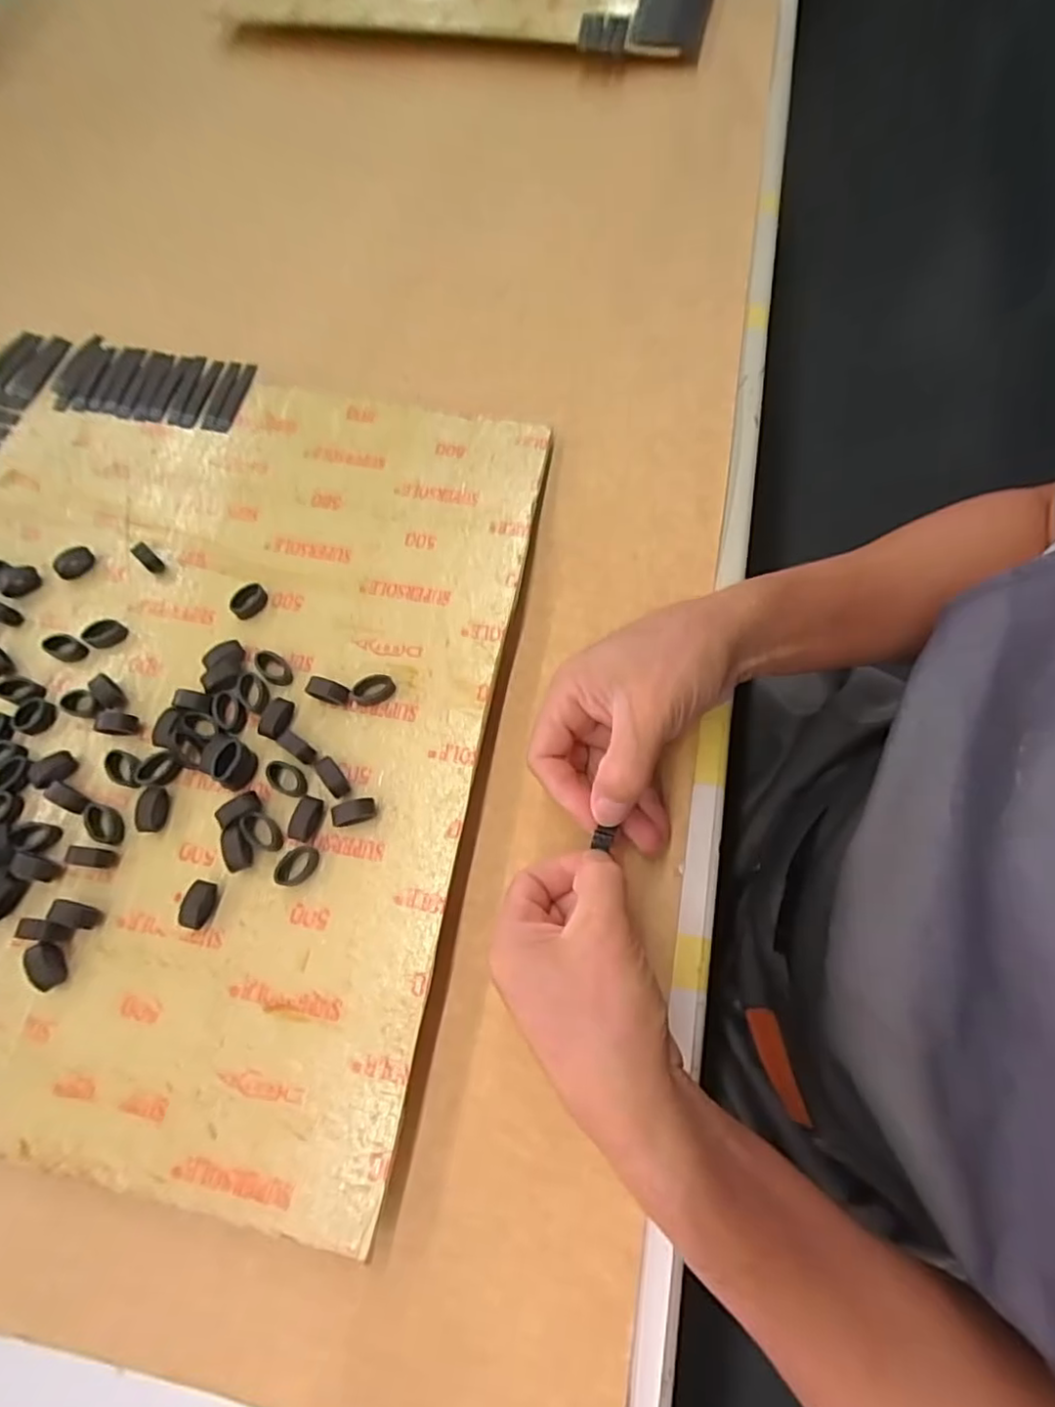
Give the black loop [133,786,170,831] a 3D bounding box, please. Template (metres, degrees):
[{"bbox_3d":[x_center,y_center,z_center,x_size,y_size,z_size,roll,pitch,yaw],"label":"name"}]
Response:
[{"bbox_3d":[-0.190,0.054,0.326,0.011,0.011,0.022,2,70,3],"label":"black loop"}]

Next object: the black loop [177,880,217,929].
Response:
[{"bbox_3d":[-0.157,0.097,0.308,0.013,0.010,0.022,8,70,5],"label":"black loop"}]

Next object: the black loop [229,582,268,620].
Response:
[{"bbox_3d":[-0.160,-0.059,0.370,0.022,0.009,0.015,-42,74,-12],"label":"black loop"}]

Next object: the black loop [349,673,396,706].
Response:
[{"bbox_3d":[-0.084,-0.007,0.346,0.024,0.009,0.015,-15,70,-4],"label":"black loop"}]

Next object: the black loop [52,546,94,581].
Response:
[{"bbox_3d":[-0.271,-0.084,0.385,0.016,0.012,0.023,32,74,13],"label":"black loop"}]

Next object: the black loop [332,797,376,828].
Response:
[{"bbox_3d":[-0.086,0.054,0.319,0.020,0.014,0.012,-8,70,-1],"label":"black loop"}]

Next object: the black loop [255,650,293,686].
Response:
[{"bbox_3d":[-0.139,-0.020,0.351,0.015,0.010,0.022,-42,74,-12],"label":"black loop"}]

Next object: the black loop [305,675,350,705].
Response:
[{"bbox_3d":[-0.107,-0.006,0.344,0.024,0.012,0.010,15,71,7],"label":"black loop"}]

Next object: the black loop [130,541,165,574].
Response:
[{"bbox_3d":[-0.226,-0.087,0.384,0.009,0.012,0.020,-43,75,-15],"label":"black loop"}]

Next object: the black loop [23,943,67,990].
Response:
[{"bbox_3d":[-0.224,0.122,0.300,0.012,0.013,0.020,-29,72,-9],"label":"black loop"}]

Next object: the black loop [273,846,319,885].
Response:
[{"bbox_3d":[-0.113,0.079,0.313,0.022,0.008,0.014,-35,73,-11],"label":"black loop"}]

